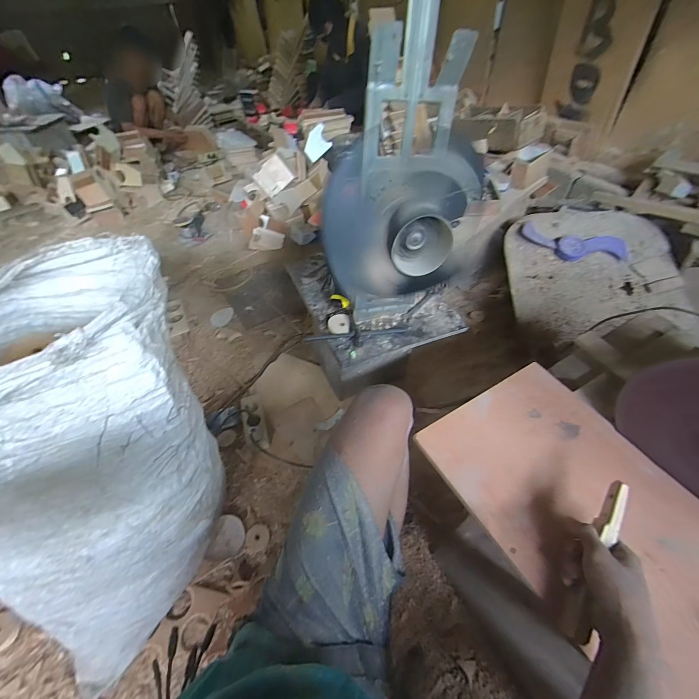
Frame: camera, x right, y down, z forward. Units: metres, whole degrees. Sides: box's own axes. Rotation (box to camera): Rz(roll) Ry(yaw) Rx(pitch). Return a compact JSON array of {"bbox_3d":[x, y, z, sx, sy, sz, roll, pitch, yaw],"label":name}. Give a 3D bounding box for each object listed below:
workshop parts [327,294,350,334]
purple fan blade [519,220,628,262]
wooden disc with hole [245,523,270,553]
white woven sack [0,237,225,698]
[{"bbox_3d":[-0.023,-0.078,0.748,0.047,0.030,0.107,0,46,2],"label":"workshop parts"},{"bbox_3d":[0.838,-0.384,1.265,0.365,0.045,0.145,13,68,11],"label":"purple fan blade"},{"bbox_3d":[-0.204,0.419,0.746,0.049,0.012,0.055,-11,46,-5],"label":"wooden disc with hole"},{"bbox_3d":[-0.420,0.163,0.533,0.316,0.585,0.403,33,57,31],"label":"white woven sack"}]

